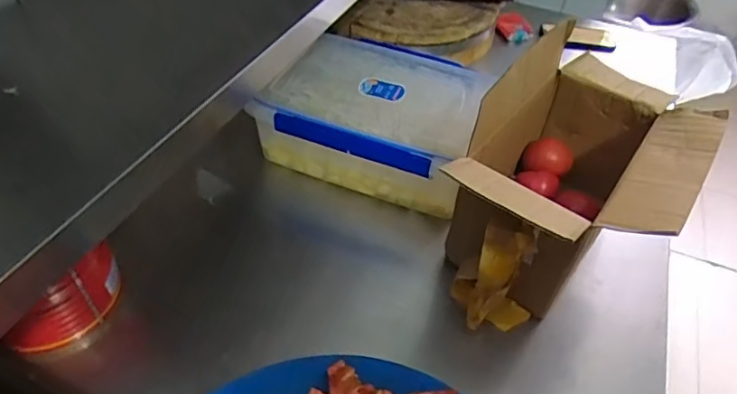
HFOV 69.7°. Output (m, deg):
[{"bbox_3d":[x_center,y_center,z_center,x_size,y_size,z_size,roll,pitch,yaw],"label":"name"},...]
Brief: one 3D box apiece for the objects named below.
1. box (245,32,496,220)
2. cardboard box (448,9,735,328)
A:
[{"bbox_3d":[0.019,-0.119,0.836,0.311,0.124,0.250,20,47,15],"label":"box"},{"bbox_3d":[0.252,-0.008,0.662,0.229,0.268,0.348,28,49,22],"label":"cardboard box"}]

